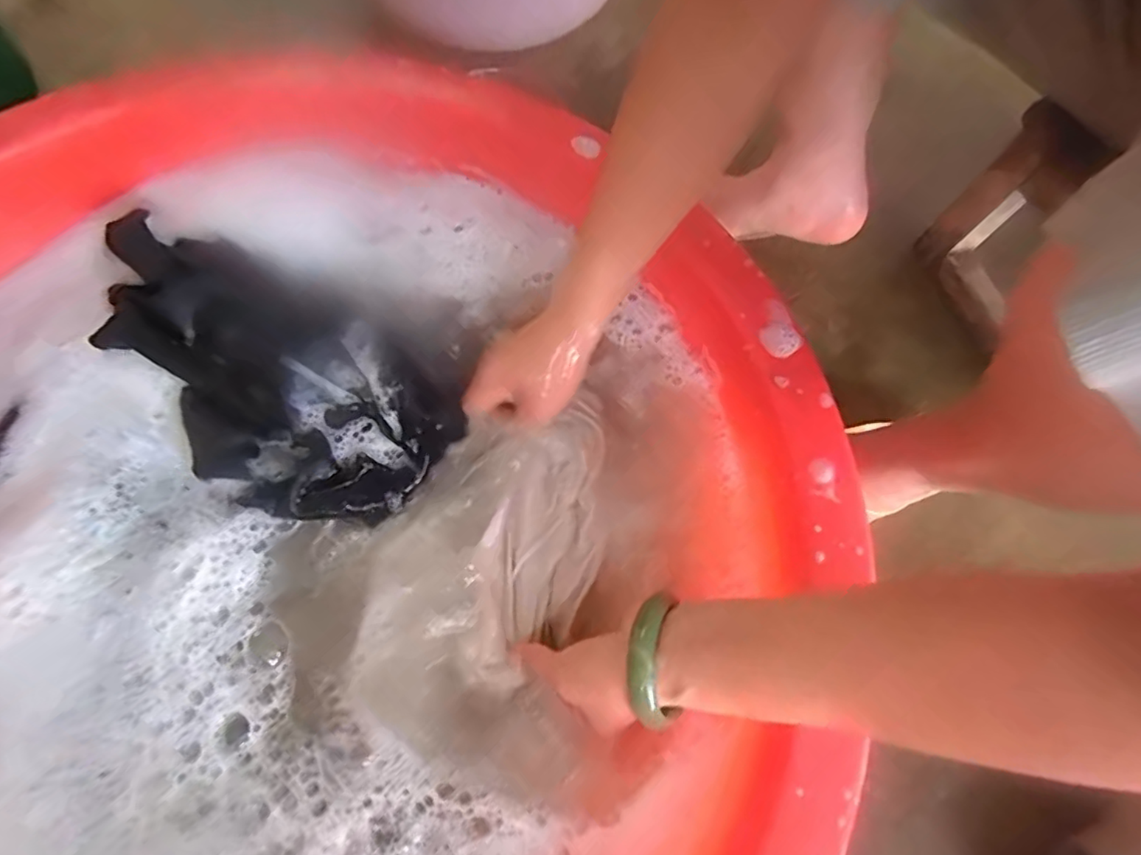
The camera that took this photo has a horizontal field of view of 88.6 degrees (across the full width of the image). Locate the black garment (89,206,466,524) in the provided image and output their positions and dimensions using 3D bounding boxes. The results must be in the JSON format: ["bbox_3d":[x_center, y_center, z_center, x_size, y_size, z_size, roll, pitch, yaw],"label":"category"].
[{"bbox_3d":[-0.220,-0.040,0.400,0.281,0.028,0.136,31,74,8],"label":"black garment"}]

